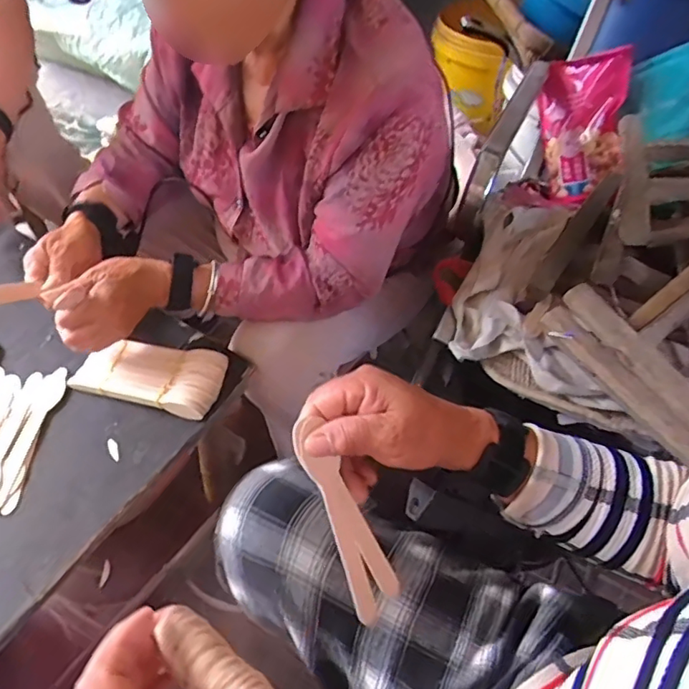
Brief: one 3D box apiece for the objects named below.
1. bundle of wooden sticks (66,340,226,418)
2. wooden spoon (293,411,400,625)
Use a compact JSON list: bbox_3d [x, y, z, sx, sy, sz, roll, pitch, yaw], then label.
[{"bbox_3d":[-0.214,0.028,0.616,0.158,0.032,0.082,14,50,6],"label":"bundle of wooden sticks"},{"bbox_3d":[0.002,0.125,0.379,0.039,0.144,0.011,-33,20,-28],"label":"wooden spoon"}]

